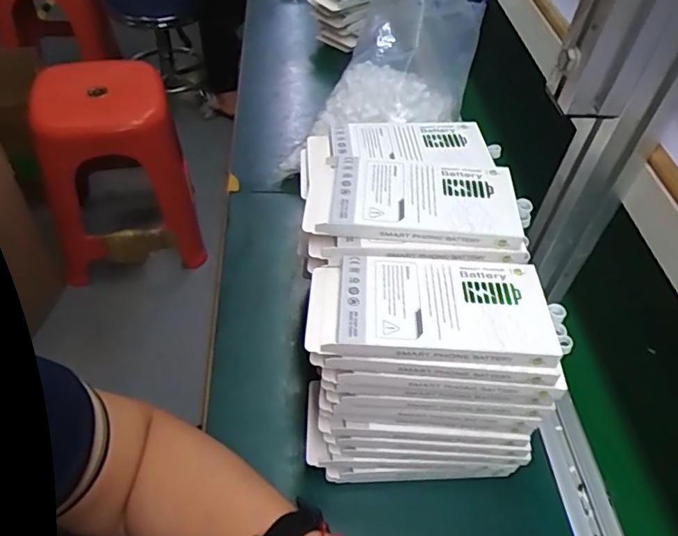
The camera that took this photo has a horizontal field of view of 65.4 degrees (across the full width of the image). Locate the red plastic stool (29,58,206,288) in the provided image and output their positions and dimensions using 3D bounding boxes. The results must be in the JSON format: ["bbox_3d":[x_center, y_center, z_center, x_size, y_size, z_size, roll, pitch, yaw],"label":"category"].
[{"bbox_3d":[-0.576,-0.236,1.358,0.349,0.453,0.339,-14,52,-18],"label":"red plastic stool"}]

